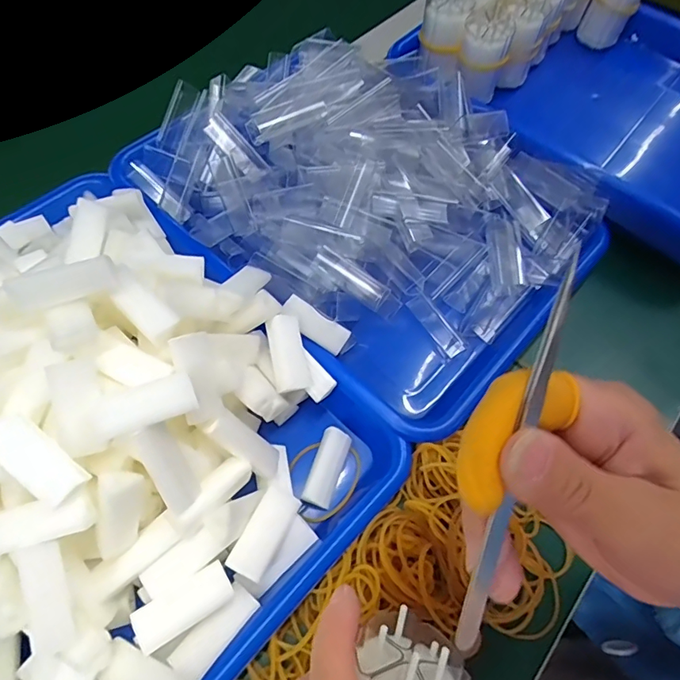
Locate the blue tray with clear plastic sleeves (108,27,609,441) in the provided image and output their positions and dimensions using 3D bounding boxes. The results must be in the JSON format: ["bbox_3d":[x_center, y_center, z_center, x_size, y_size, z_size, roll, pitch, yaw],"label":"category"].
[{"bbox_3d":[0.023,-0.114,0.364,0.252,0.070,0.327,-40,70,-20],"label":"blue tray with clear plastic sleeves"}]

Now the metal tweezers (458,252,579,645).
[{"bbox_3d":[0.059,0.038,0.155,0.007,0.004,0.132,15,93,6],"label":"metal tweezers"}]

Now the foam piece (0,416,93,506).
[{"bbox_3d":[-0.137,0.053,0.213,0.047,0.007,0.020,39,67,1],"label":"foam piece"}]

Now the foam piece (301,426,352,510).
[{"bbox_3d":[-0.008,0.077,0.287,0.017,0.011,0.045,18,63,7],"label":"foam piece"}]

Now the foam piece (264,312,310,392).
[{"bbox_3d":[-0.032,0.008,0.288,0.020,0.008,0.045,-12,90,-8],"label":"foam piece"}]

